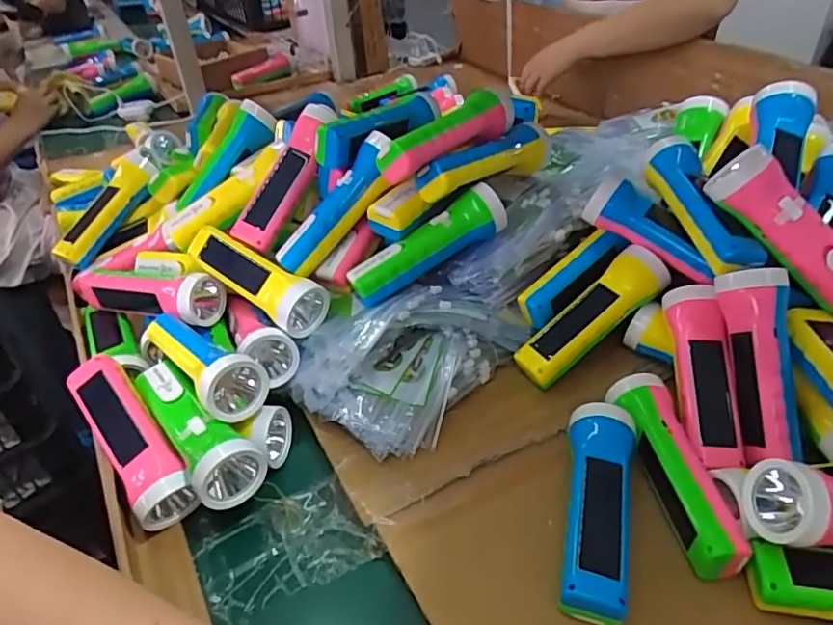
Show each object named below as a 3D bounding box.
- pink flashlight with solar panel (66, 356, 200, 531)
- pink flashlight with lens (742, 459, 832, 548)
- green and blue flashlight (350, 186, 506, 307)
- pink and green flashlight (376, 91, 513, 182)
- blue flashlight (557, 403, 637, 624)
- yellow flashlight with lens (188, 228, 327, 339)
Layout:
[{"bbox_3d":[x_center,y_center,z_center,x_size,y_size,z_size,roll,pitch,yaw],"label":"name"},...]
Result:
[{"bbox_3d":[-0.245,0.103,0.479,0.048,0.043,0.167,-30,65,-30],"label":"pink flashlight with solar panel"},{"bbox_3d":[0.304,0.139,0.376,0.156,0.047,0.053,12,39,-2],"label":"pink flashlight with lens"},{"bbox_3d":[0.012,-0.063,0.551,0.165,0.046,0.043,-33,44,-6],"label":"green and blue flashlight"},{"bbox_3d":[0.035,-0.170,0.546,0.155,0.053,0.049,-29,43,-8],"label":"pink and green flashlight"},{"bbox_3d":[0.137,0.147,0.429,0.054,0.052,0.164,7,39,12],"label":"blue flashlight"},{"bbox_3d":[-0.162,-0.036,0.563,0.170,0.051,0.047,27,47,32],"label":"yellow flashlight with lens"}]

